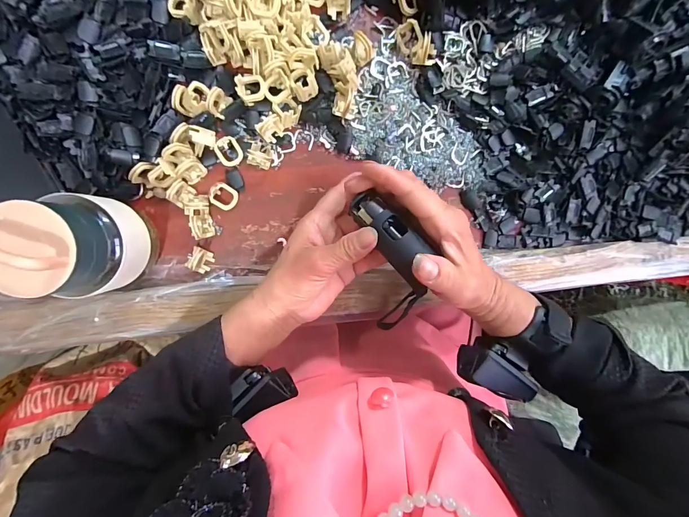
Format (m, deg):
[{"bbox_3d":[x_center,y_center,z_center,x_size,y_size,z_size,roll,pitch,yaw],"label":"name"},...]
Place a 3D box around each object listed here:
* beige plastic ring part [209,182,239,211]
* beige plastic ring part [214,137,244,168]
[{"bbox_3d":[-0.113,-0.058,0.314,0.026,0.007,0.022,32,92,-32],"label":"beige plastic ring part"},{"bbox_3d":[-0.105,-0.097,0.306,0.021,0.004,0.028,-38,132,-15],"label":"beige plastic ring part"}]

